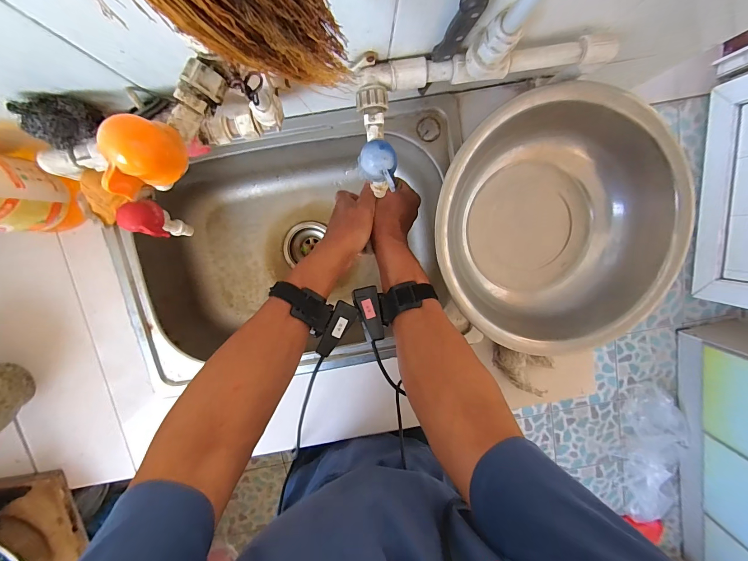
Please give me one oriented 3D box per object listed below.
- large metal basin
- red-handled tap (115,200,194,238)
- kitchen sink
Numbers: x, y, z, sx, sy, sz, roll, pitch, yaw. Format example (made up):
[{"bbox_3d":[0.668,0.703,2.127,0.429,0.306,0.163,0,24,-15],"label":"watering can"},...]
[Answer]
[{"bbox_3d":[0.247,-0.076,0.466,0.326,0.100,0.325,0,99,-2],"label":"large metal basin"},{"bbox_3d":[-0.279,-0.077,0.419,0.048,0.083,0.044,21,98,-5],"label":"red-handled tap"},{"bbox_3d":[-0.123,-0.065,0.577,0.540,0.169,0.348,-10,99,0],"label":"kitchen sink"}]

